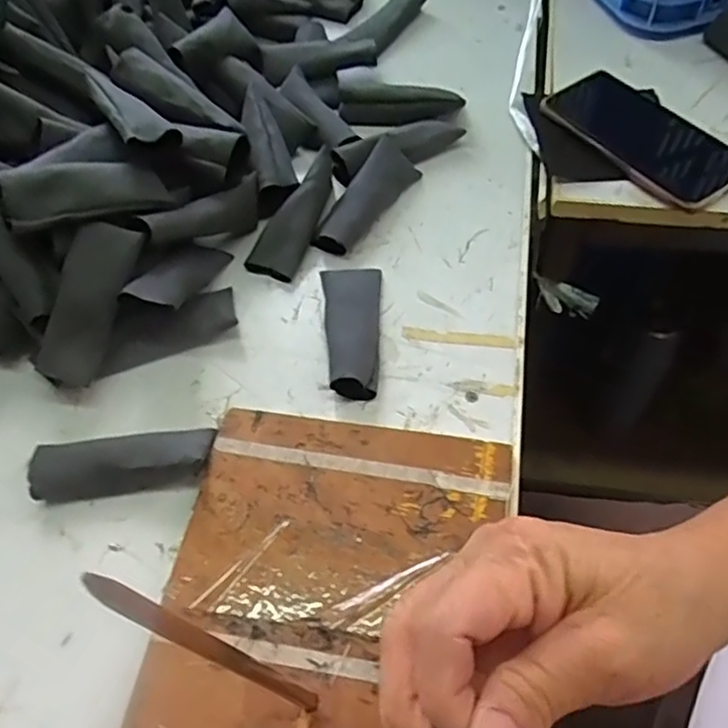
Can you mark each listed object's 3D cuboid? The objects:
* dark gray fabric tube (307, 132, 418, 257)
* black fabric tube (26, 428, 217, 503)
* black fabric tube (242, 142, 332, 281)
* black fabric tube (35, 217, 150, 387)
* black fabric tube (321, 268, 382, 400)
[{"bbox_3d":[0.001,-0.128,0.495,0.030,0.032,0.106,29,63,20],"label":"dark gray fabric tube"},{"bbox_3d":[-0.144,0.057,0.389,0.105,0.028,0.033,-8,57,-2],"label":"black fabric tube"},{"bbox_3d":[-0.048,-0.111,0.484,0.036,0.019,0.104,23,78,17],"label":"black fabric tube"},{"bbox_3d":[-0.174,-0.042,0.414,0.041,0.022,0.111,16,82,13],"label":"black fabric tube"},{"bbox_3d":[-0.006,-0.027,0.431,0.039,0.027,0.104,-5,57,0],"label":"black fabric tube"}]

